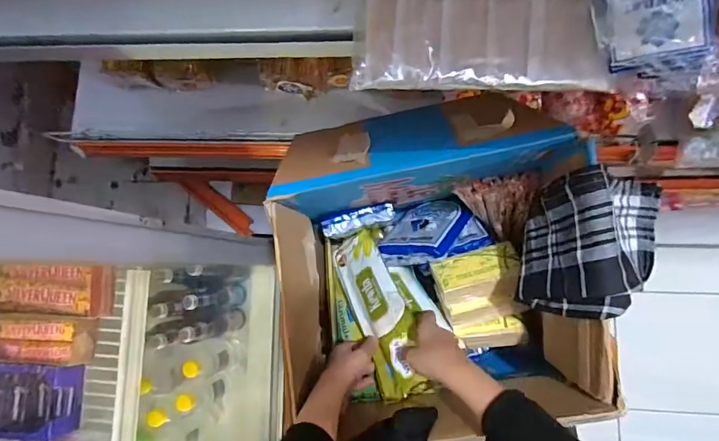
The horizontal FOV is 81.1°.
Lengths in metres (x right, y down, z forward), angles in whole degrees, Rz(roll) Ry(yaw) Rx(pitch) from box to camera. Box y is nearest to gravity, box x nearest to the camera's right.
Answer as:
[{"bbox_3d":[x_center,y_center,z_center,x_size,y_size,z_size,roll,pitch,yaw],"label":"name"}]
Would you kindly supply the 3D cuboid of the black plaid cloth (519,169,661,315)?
[{"bbox_3d":[0.257,0.028,0.447,0.131,0.083,0.149,10,85,8],"label":"black plaid cloth"}]

